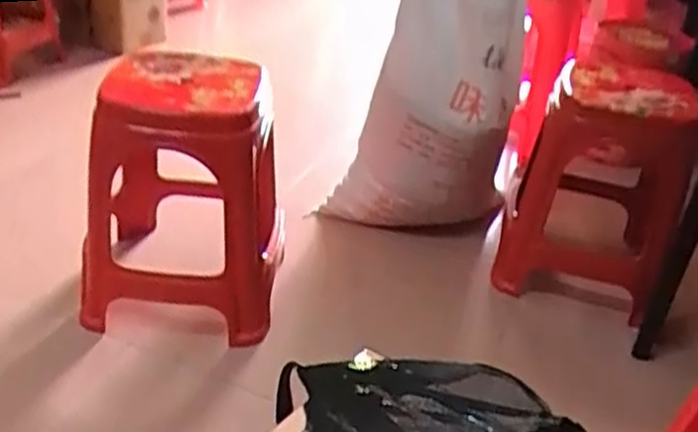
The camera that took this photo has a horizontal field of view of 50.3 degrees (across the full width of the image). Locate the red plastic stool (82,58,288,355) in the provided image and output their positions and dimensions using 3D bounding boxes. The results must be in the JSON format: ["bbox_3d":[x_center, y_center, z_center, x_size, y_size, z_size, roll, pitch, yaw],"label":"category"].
[{"bbox_3d":[-0.307,-0.062,1.390,0.343,0.428,0.378,0,32,-10],"label":"red plastic stool"}]

